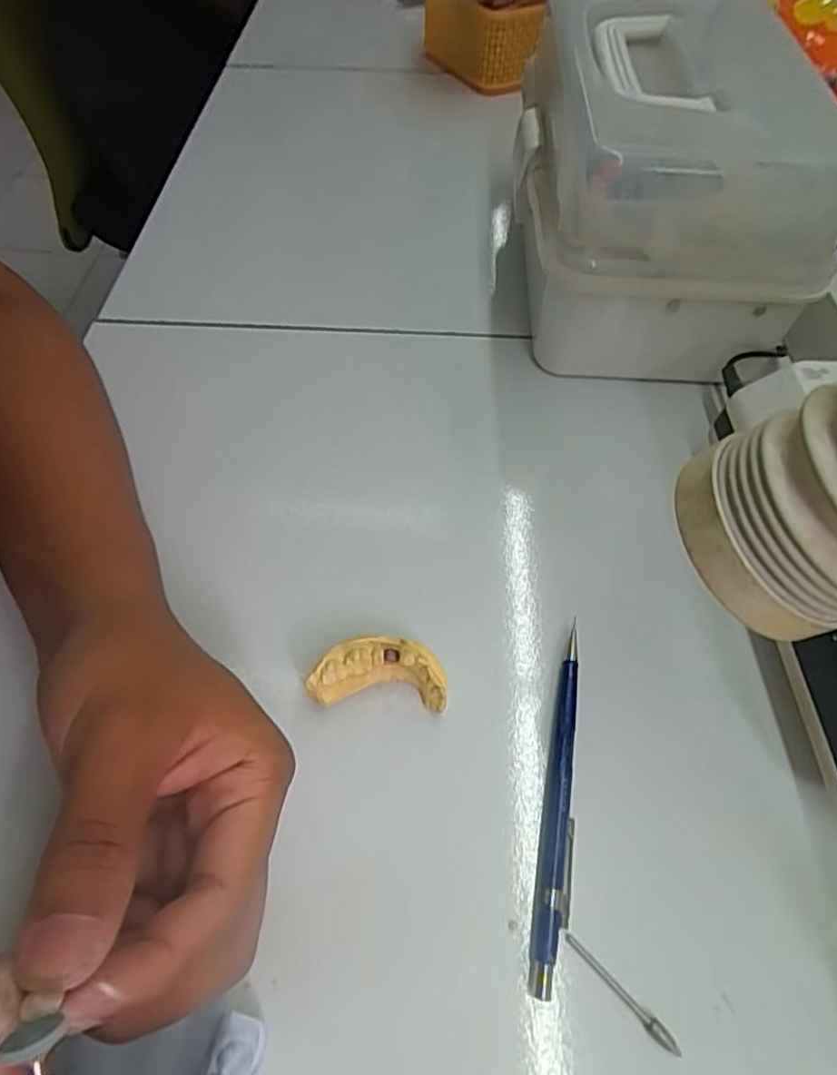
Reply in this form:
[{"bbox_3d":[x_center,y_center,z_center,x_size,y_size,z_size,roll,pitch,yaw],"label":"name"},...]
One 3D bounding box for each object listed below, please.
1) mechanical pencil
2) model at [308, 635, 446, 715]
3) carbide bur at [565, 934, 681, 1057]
[{"bbox_3d":[0.057,0.100,0.240,0.012,0.010,0.135,11,57,5],"label":"mechanical pencil"},{"bbox_3d":[-0.017,0.059,0.259,0.056,0.027,0.027,2,57,0],"label":"model"},{"bbox_3d":[0.069,0.156,0.207,0.005,0.004,0.045,-40,64,-23],"label":"carbide bur"}]

